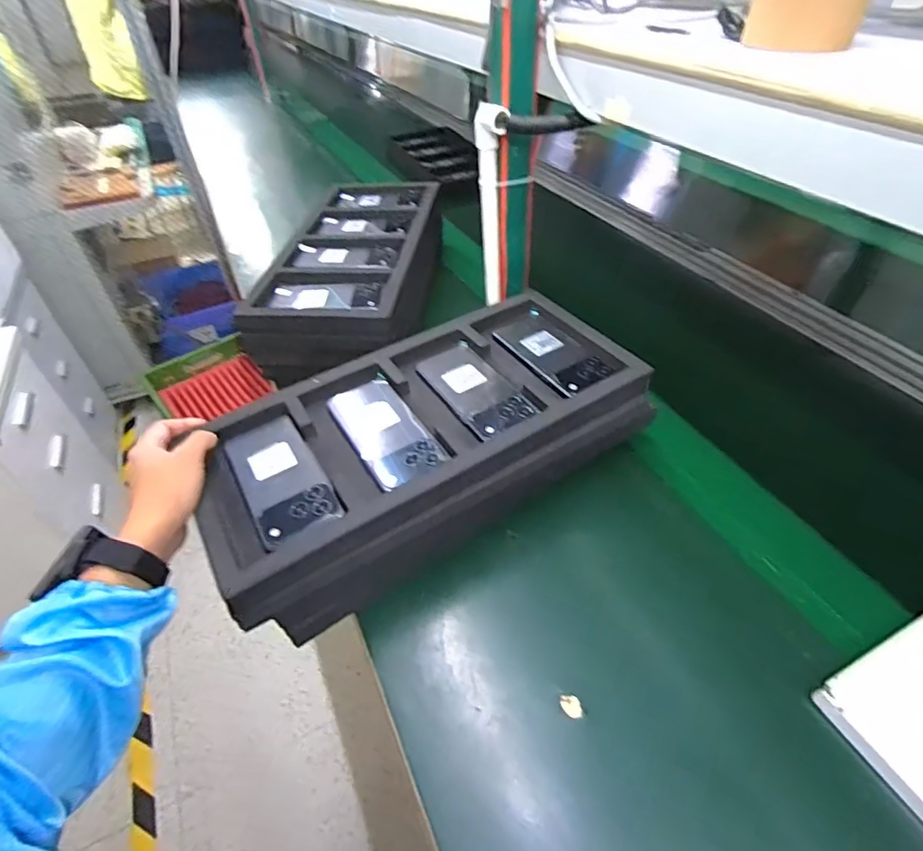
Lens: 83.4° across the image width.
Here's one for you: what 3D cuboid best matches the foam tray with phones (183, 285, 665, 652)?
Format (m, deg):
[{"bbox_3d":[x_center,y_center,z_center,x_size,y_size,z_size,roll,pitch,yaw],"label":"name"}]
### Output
[{"bbox_3d":[-0.037,0.023,0.599,0.477,0.137,0.226,-28,49,-22],"label":"foam tray with phones"}]

